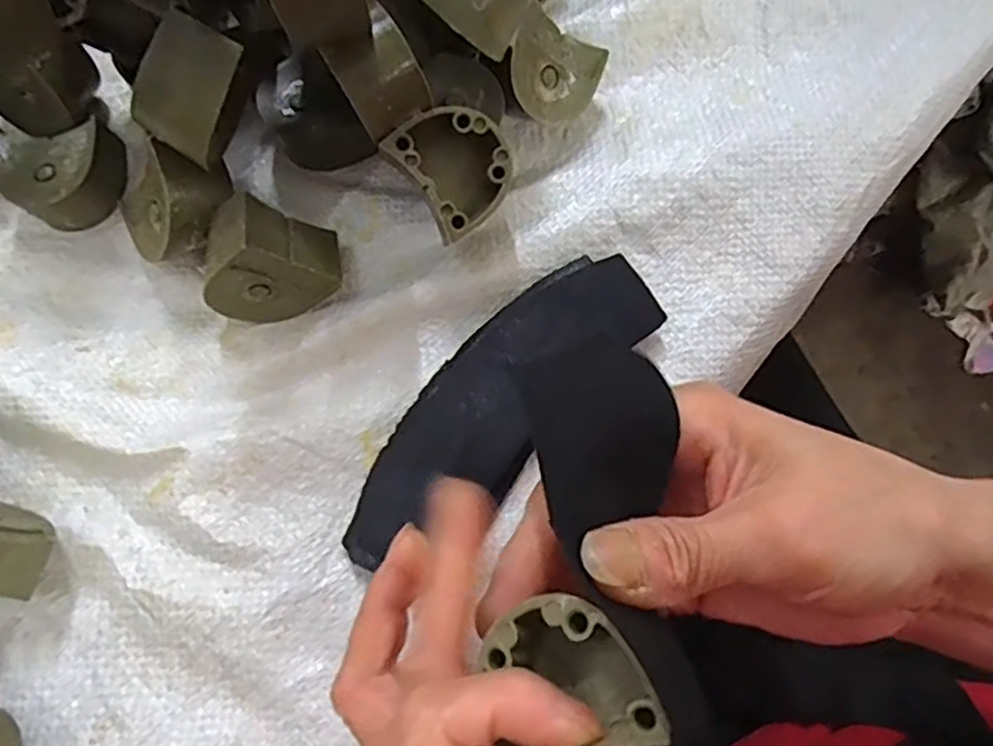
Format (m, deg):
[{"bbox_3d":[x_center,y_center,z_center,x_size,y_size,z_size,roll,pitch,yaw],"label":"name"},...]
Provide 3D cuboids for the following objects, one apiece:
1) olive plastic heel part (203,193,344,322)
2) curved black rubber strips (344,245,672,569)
[{"bbox_3d":[-0.089,-0.044,0.282,0.050,0.048,0.032,-11,76,-2],"label":"olive plastic heel part"},{"bbox_3d":[0.000,0.012,0.281,0.049,0.012,0.152,42,80,10],"label":"curved black rubber strips"}]

